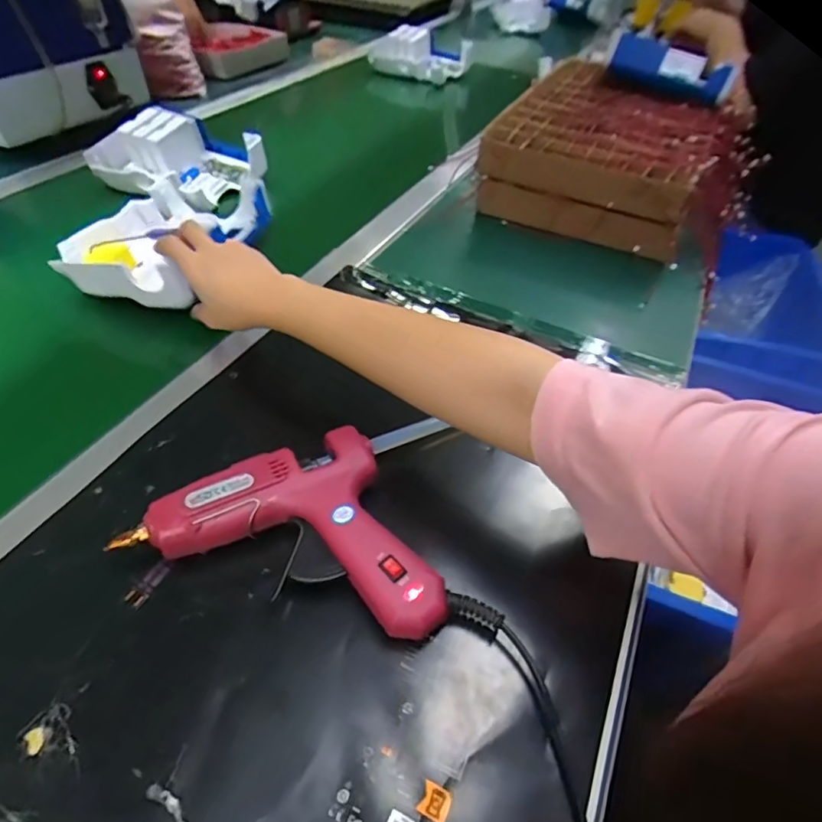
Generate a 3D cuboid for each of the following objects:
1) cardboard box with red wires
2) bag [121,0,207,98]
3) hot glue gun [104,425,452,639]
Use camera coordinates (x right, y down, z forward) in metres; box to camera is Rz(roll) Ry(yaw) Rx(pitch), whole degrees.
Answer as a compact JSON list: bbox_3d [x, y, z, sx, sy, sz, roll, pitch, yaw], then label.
[{"bbox_3d":[0.285,-0.362,0.717,0.290,0.122,0.369,24,49,16],"label":"cardboard box with red wires"},{"bbox_3d":[-0.430,-0.659,0.871,0.107,0.226,0.071,-23,18,-25],"label":"bag"},{"bbox_3d":[-0.063,0.065,0.337,0.187,0.035,0.114,13,47,7],"label":"hot glue gun"}]

